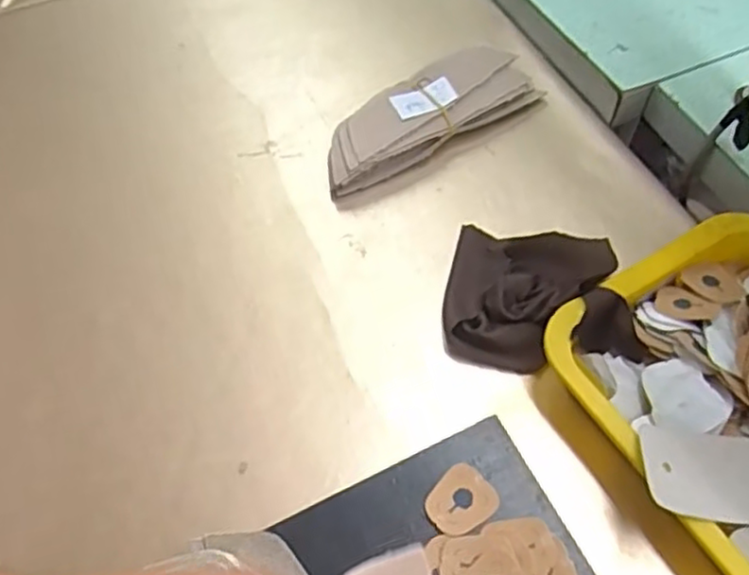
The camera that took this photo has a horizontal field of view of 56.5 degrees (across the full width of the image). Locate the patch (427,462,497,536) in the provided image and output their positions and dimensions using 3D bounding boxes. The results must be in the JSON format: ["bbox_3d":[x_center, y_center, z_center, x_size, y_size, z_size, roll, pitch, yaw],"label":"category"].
[{"bbox_3d":[0.049,0.122,0.399,0.039,0.004,0.033,-31,62,-15],"label":"patch"}]

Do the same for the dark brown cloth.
[{"bbox_3d":[0.111,0.001,0.478,0.119,0.039,0.104,5,59,5],"label":"dark brown cloth"}]

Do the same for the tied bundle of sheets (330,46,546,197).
[{"bbox_3d":[0.042,-0.141,0.569,0.193,0.032,0.065,-29,62,-14],"label":"tied bundle of sheets"}]

